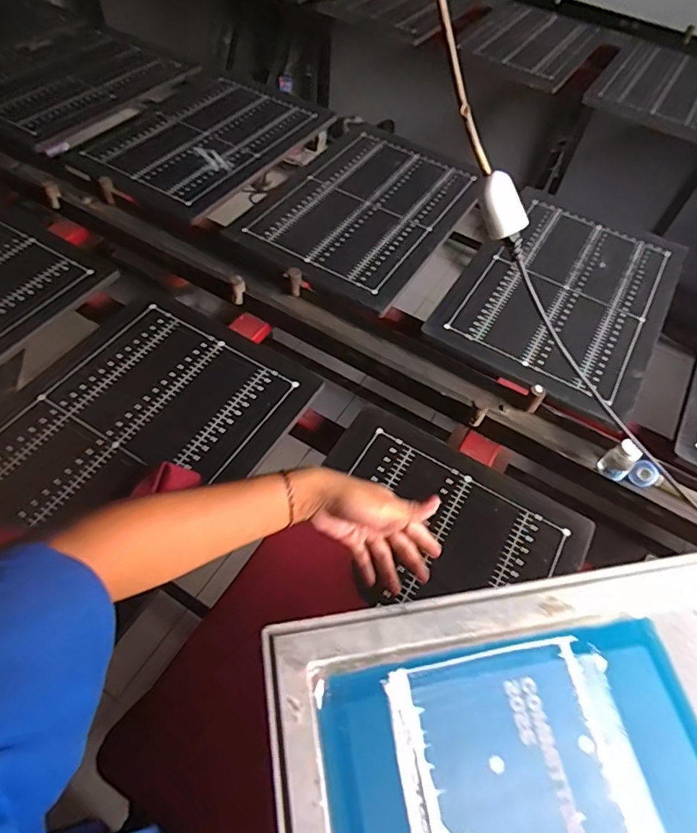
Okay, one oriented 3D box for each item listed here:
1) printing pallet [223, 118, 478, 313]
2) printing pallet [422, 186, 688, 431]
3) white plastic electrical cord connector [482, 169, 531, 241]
[{"bbox_3d":[0.043,-0.503,1.204,0.407,0.024,0.629,27,57,13],"label":"printing pallet"},{"bbox_3d":[0.465,-0.281,1.089,0.394,0.017,0.630,28,57,14],"label":"printing pallet"},{"bbox_3d":[0.169,-0.236,0.574,0.044,0.068,0.028,-27,20,8],"label":"white plastic electrical cord connector"}]

